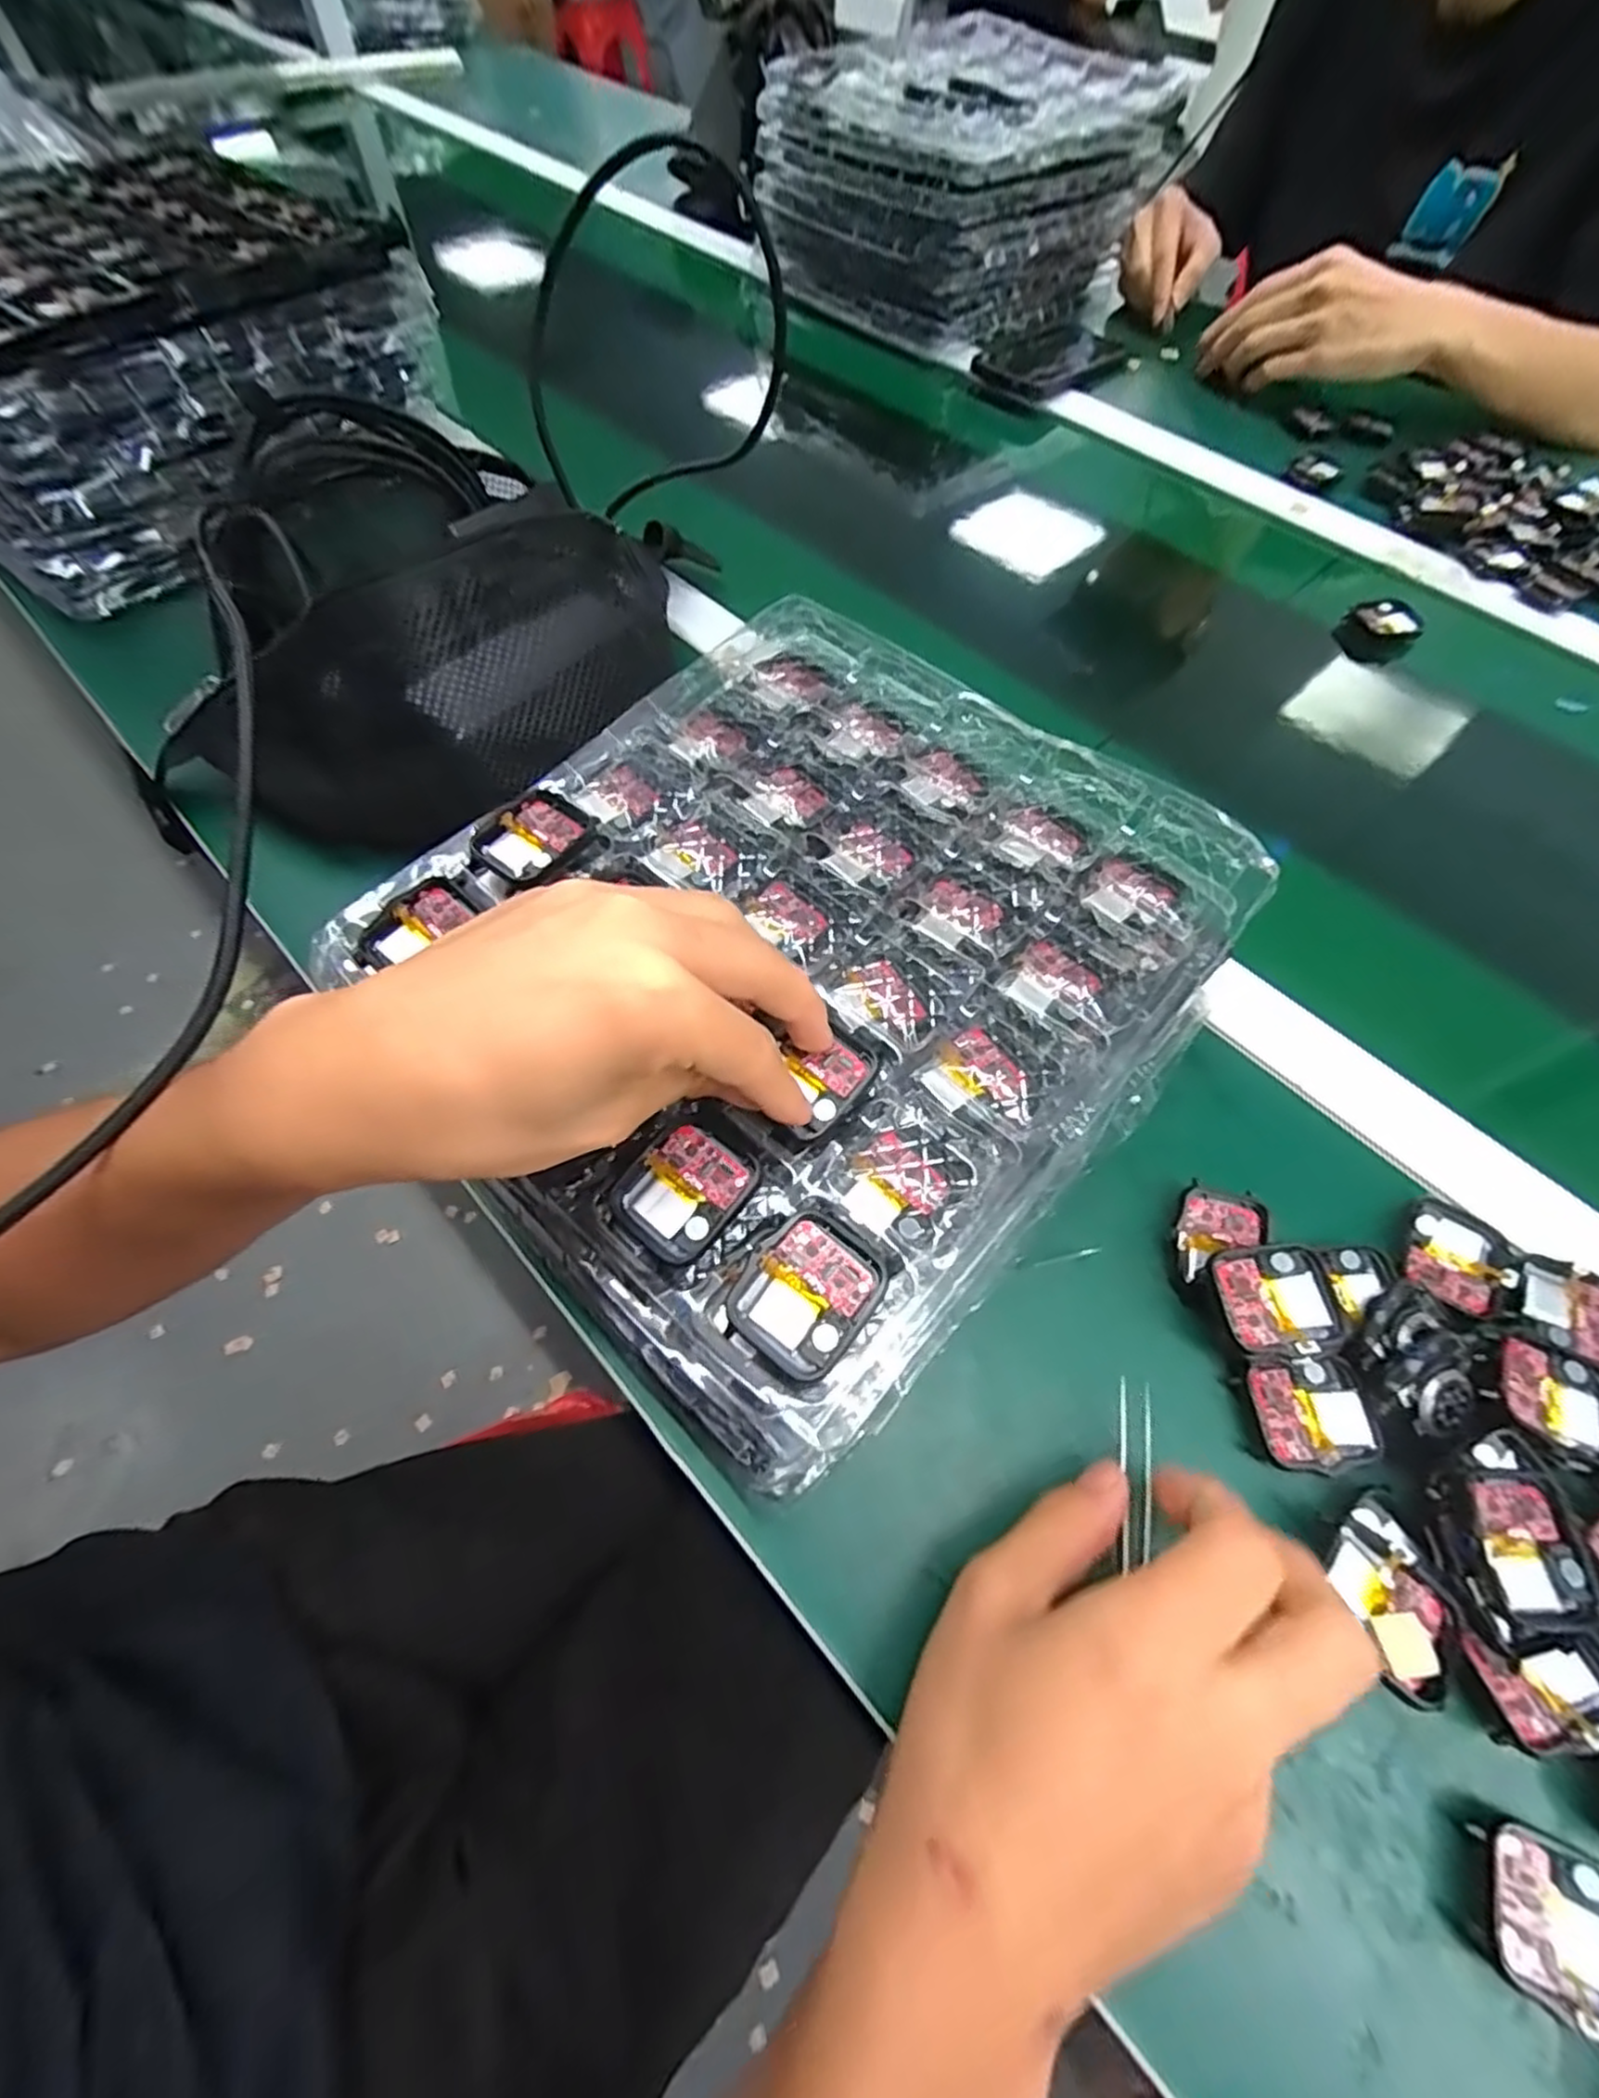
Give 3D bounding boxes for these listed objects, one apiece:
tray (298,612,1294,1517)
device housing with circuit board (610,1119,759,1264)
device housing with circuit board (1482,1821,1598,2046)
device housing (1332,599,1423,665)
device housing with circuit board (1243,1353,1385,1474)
[{"bbox_3d":[0.002,-0.043,0.297,0.264,0.040,0.292,41,68,18],"label":"tray"},{"bbox_3d":[-0.037,0.046,0.243,0.036,0.014,0.040,36,67,16],"label":"device housing with circuit board"},{"bbox_3d":[0.216,0.249,0.210,0.040,0.010,0.038,20,63,8],"label":"device housing with circuit board"},{"bbox_3d":[0.409,-0.293,0.521,0.039,0.027,0.041,-24,66,-14],"label":"device housing"},{"bbox_3d":[0.186,0.132,0.269,0.037,0.009,0.036,-5,62,-5],"label":"device housing with circuit board"}]

